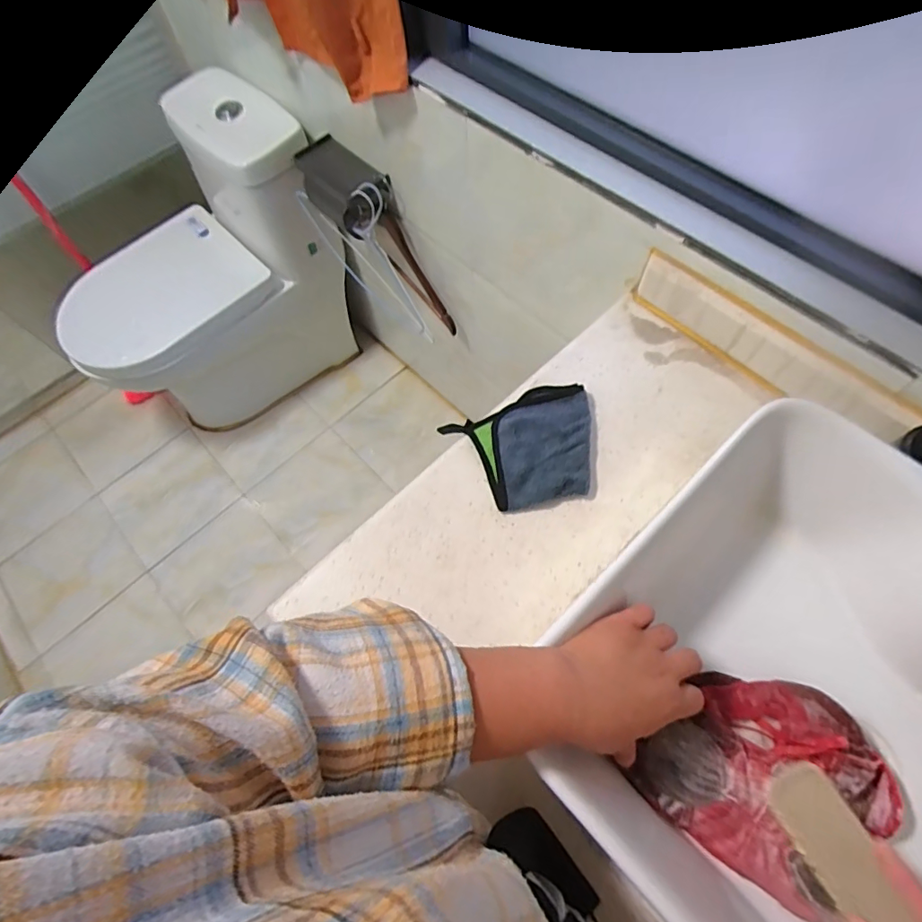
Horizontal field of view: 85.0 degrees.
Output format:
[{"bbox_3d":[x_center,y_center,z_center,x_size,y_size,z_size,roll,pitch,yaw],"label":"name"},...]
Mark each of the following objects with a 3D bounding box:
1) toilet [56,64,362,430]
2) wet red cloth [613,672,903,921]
[{"bbox_3d":[-0.602,-0.394,1.248,0.639,0.705,0.355,-42,70,-15],"label":"toilet"},{"bbox_3d":[0.234,0.234,0.377,0.163,0.036,0.147,36,72,17],"label":"wet red cloth"}]

